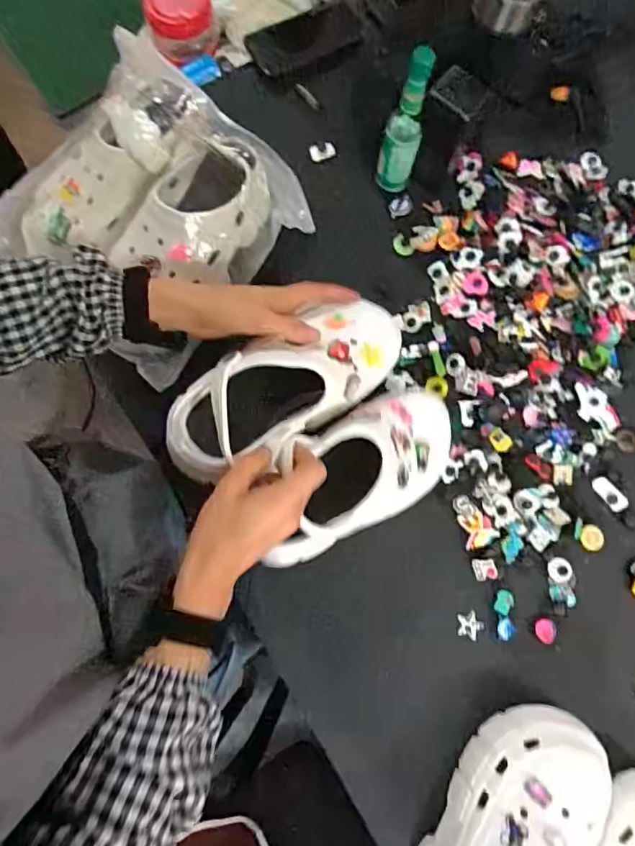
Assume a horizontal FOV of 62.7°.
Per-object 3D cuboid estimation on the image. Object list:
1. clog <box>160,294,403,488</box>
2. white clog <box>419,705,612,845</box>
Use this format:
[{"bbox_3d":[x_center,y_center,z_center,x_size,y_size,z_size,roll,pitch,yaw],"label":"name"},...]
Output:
[{"bbox_3d":[-0.021,-0.039,0.483,0.249,0.070,0.092,-29,81,-12],"label":"clog"},{"bbox_3d":[0.174,0.389,0.478,0.105,0.095,0.255,33,81,5],"label":"white clog"}]

